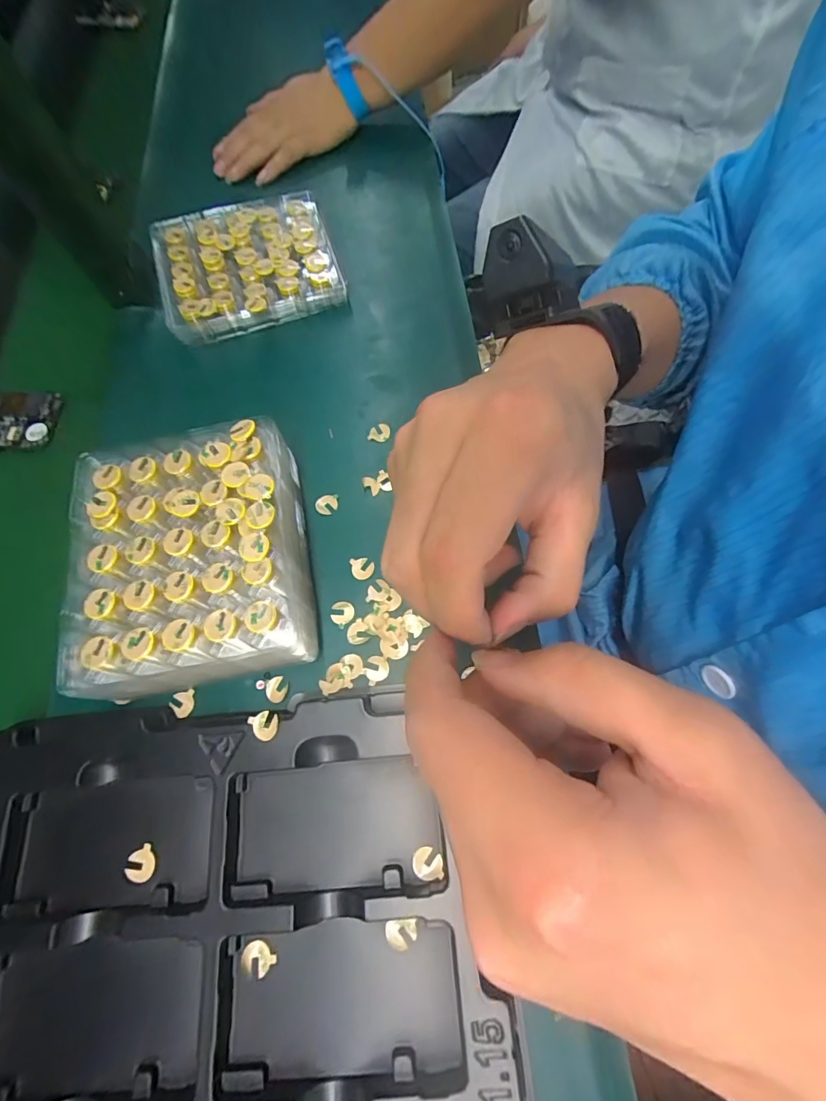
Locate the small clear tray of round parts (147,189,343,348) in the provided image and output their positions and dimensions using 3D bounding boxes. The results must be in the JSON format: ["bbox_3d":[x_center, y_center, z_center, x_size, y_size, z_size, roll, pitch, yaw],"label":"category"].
[{"bbox_3d":[-0.170,-0.294,0.458,0.171,0.033,0.149,-17,69,-5],"label":"small clear tray of round parts"}]

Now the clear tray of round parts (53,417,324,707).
[{"bbox_3d":[-0.157,0.004,0.322,0.157,0.063,0.180,-9,68,0],"label":"clear tray of round parts"}]

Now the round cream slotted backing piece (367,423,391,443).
[{"bbox_3d":[-0.029,-0.104,0.392,0.018,0.004,0.018,-1,69,2],"label":"round cream slotted backing piece"}]

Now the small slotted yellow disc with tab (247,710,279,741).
[{"bbox_3d":[-0.096,0.113,0.291,0.018,0.004,0.018,-1,69,2],"label":"small slotted yellow disc with tab"}]

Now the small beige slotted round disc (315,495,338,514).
[{"bbox_3d":[-0.071,-0.038,0.367,0.019,0.004,0.016,-7,69,-1],"label":"small beige slotted round disc"}]

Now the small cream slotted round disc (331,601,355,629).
[{"bbox_3d":[-0.053,0.046,0.333,0.018,0.004,0.017,-1,69,2],"label":"small cream slotted round disc"}]

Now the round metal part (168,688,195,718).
[{"bbox_3d":[-0.164,0.109,0.318,0.016,0.004,0.018,-7,69,-1],"label":"round metal part"}]

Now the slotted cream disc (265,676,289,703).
[{"bbox_3d":[-0.097,0.098,0.317,0.017,0.004,0.016,-1,69,2],"label":"slotted cream disc"}]

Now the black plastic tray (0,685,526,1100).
[{"bbox_3d":[-0.100,0.363,0.204,0.319,0.021,0.555,-6,69,0],"label":"black plastic tray"}]

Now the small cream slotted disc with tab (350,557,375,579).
[{"bbox_3d":[-0.039,0.013,0.346,0.017,0.004,0.018,-1,69,2],"label":"small cream slotted disc with tab"}]

